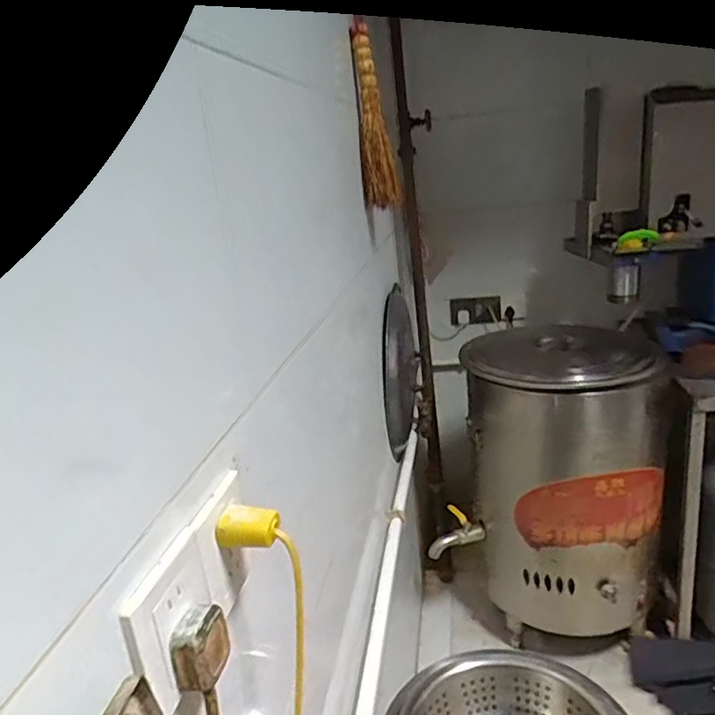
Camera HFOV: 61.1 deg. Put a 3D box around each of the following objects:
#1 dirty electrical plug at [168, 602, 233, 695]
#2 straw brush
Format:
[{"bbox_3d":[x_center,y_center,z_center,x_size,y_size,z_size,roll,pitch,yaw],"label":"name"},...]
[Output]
[{"bbox_3d":[-0.099,0.185,0.385,0.020,0.040,0.040,0,19,19],"label":"dirty electrical plug"},{"bbox_3d":[0.037,-0.482,1.219,0.068,0.338,0.078,-6,18,1],"label":"straw brush"}]

